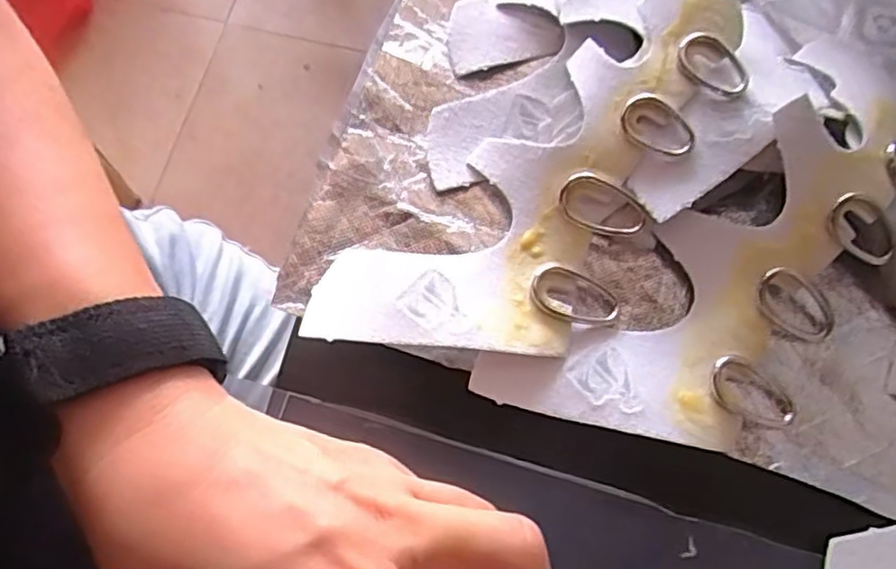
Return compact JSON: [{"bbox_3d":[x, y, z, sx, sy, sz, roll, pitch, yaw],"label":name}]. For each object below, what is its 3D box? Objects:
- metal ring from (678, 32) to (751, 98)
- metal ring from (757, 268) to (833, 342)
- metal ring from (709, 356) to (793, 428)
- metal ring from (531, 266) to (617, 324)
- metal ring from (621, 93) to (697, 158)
[{"bbox_3d":[0.101,-0.083,0.258,0.029,0.005,0.019,31,74,9],"label":"metal ring"},{"bbox_3d":[0.128,0.008,0.250,0.035,0.006,0.019,38,103,-11],"label":"metal ring"},{"bbox_3d":[0.108,0.039,0.239,0.032,0.005,0.018,27,74,8],"label":"metal ring"},{"bbox_3d":[0.047,0.004,0.248,0.032,0.004,0.019,21,73,6],"label":"metal ring"},{"bbox_3d":[0.079,-0.059,0.254,0.029,0.006,0.019,32,74,9],"label":"metal ring"}]

